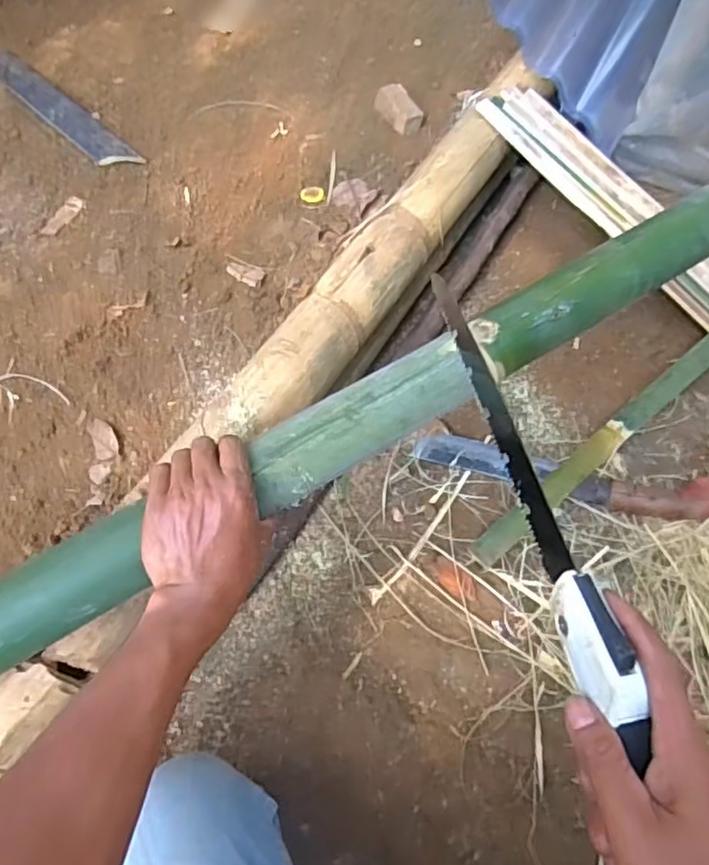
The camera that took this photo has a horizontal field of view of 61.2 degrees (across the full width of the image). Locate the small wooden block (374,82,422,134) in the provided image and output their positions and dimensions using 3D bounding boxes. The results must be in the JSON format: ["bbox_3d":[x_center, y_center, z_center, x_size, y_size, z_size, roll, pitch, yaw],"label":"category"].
[{"bbox_3d":[0.060,-0.431,0.801,0.037,0.027,0.068,-27,67,-12],"label":"small wooden block"}]

